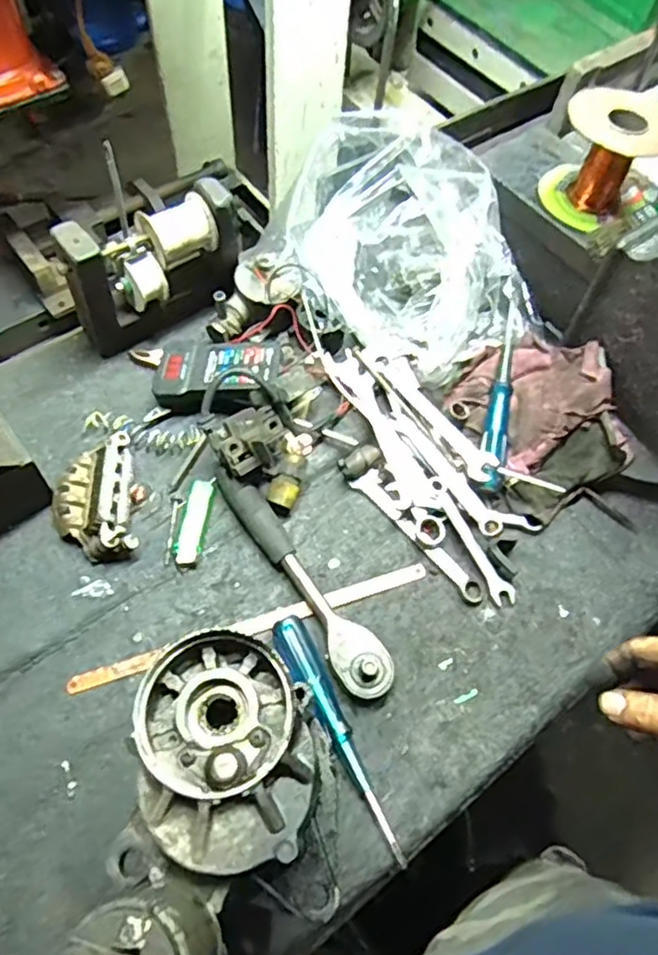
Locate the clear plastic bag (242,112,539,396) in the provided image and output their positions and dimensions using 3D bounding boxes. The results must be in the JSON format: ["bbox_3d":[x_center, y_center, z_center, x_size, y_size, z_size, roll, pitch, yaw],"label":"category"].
[{"bbox_3d":[0.073,-0.224,0.661,0.167,0.136,0.262,-30,67,-19],"label":"clear plastic bag"}]

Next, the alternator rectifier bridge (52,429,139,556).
[{"bbox_3d":[-0.206,0.019,0.569,0.067,0.035,0.104,-8,62,-9],"label":"alternator rectifier bridge"}]

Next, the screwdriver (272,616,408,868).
[{"bbox_3d":[0.005,0.198,0.501,0.029,0.026,0.191,-21,64,-15],"label":"screwdriver"}]

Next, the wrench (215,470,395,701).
[{"bbox_3d":[-0.022,0.083,0.556,0.040,0.033,0.230,-29,67,-19],"label":"wrench"}]

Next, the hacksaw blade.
[{"bbox_3d":[-0.060,0.123,0.544,0.305,0.008,0.016,-15,63,-12],"label":"hacksaw blade"}]

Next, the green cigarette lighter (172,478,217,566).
[{"bbox_3d":[-0.120,0.040,0.579,0.022,0.013,0.083,9,60,1],"label":"green cigarette lighter"}]

